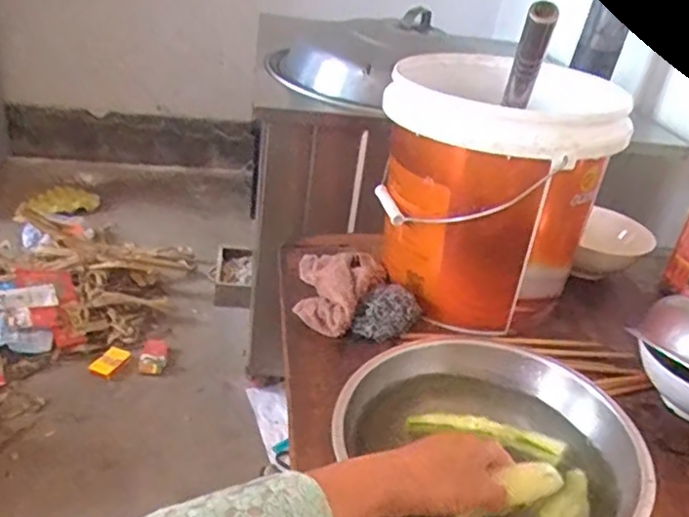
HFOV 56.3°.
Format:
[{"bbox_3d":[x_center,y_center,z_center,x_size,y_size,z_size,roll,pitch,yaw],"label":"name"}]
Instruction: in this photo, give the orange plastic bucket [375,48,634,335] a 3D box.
[{"bbox_3d":[0.174,-0.092,0.761,0.240,0.272,0.292,17,30,16],"label":"orange plastic bucket"}]

